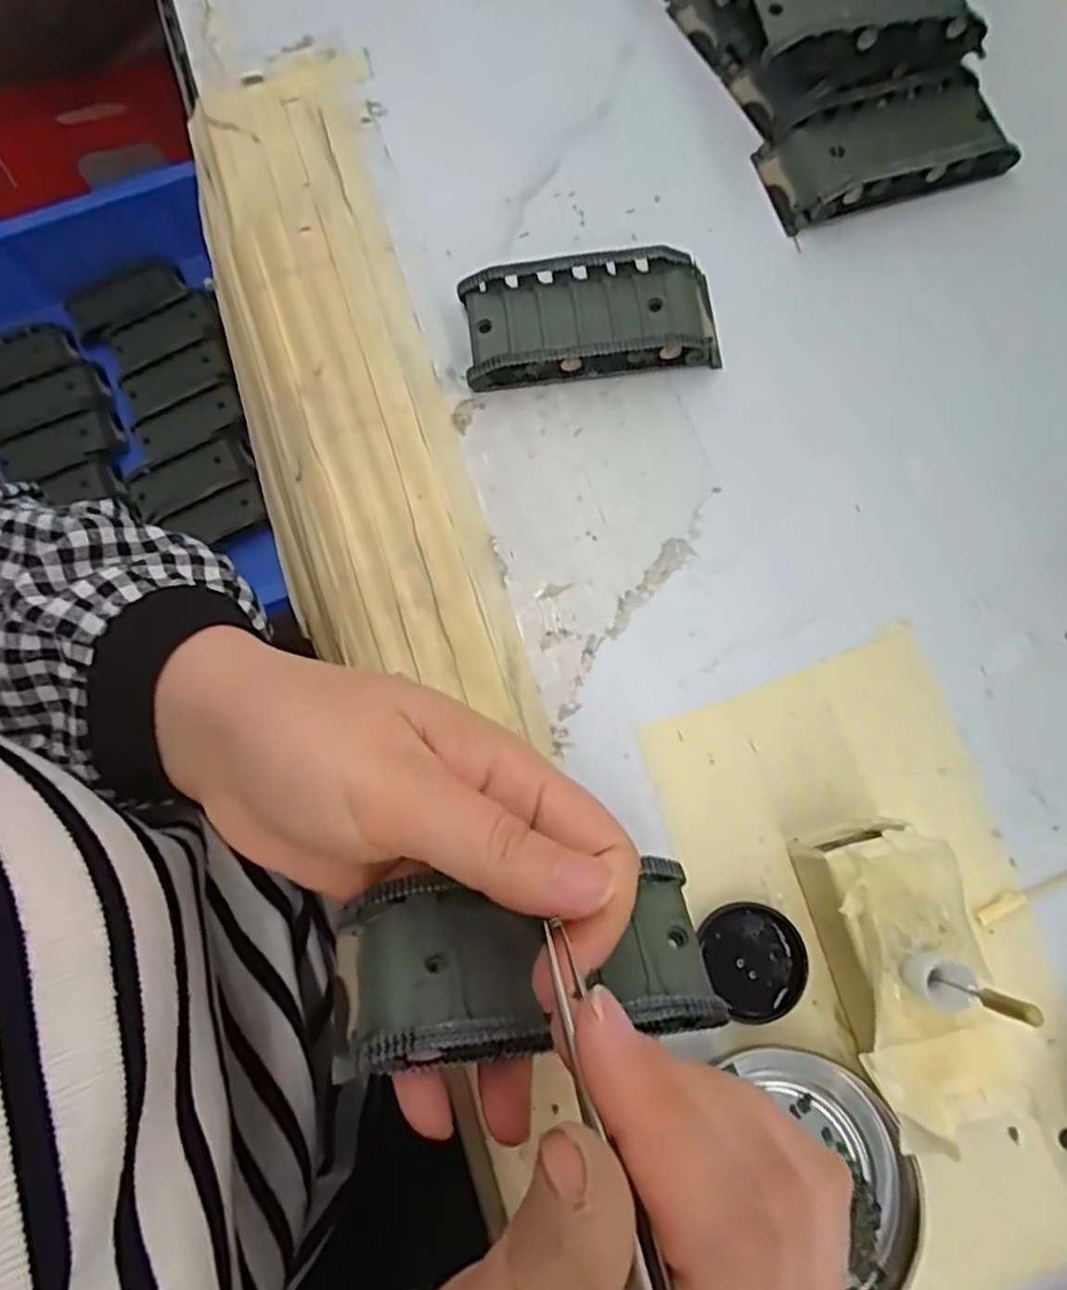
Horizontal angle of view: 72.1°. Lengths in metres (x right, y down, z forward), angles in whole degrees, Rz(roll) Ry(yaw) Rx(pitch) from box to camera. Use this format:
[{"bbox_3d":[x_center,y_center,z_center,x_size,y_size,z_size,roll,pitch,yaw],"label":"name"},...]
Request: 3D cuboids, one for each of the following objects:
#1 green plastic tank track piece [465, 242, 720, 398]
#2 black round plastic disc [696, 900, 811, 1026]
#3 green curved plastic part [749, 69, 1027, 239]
[{"bbox_3d":[0.022,-0.127,0.284,0.096,0.020,0.043,-6,77,-1],"label":"green plastic tank track piece"},{"bbox_3d":[0.072,0.102,0.239,0.031,0.007,0.035,-26,79,-5],"label":"black round plastic disc"},{"bbox_3d":[0.145,-0.204,0.301,0.095,0.021,0.044,-19,78,-4],"label":"green curved plastic part"}]

